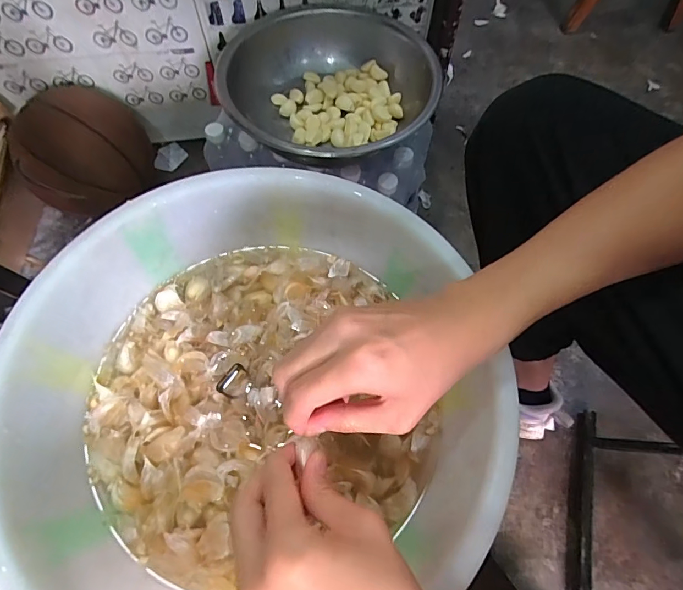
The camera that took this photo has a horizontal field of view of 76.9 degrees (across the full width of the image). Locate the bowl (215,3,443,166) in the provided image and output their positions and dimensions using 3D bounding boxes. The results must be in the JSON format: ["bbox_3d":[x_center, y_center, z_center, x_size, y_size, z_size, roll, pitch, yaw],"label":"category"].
[{"bbox_3d":[-0.015,-0.326,0.705,0.332,0.100,0.332,0,64,-1],"label":"bowl"}]

